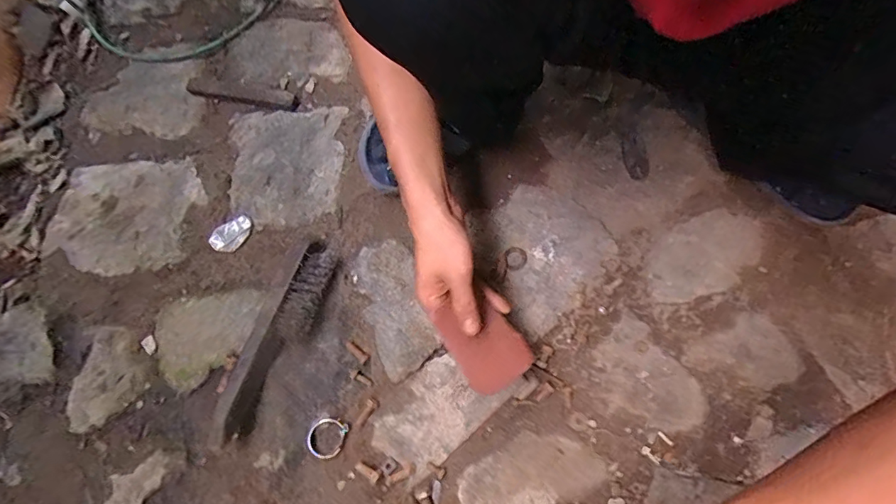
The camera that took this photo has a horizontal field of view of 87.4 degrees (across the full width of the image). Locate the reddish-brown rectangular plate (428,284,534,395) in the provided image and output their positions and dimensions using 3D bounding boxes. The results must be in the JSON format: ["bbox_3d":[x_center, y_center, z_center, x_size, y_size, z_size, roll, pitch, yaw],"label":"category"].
[{"bbox_3d":[0.035,0.083,0.446,0.070,0.011,0.093,-33,93,-26],"label":"reddish-brown rectangular plate"}]

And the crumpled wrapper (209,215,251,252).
[{"bbox_3d":[-0.273,-0.024,0.588,0.035,0.008,0.052,35,75,13],"label":"crumpled wrapper"}]

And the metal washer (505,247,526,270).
[{"bbox_3d":[0.081,0.007,0.557,0.025,0.004,0.029,-11,71,-2],"label":"metal washer"}]

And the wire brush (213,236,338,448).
[{"bbox_3d":[-0.193,0.104,0.517,0.061,0.043,0.216,18,72,8],"label":"wire brush"}]

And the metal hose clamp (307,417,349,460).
[{"bbox_3d":[-0.130,0.198,0.499,0.038,0.009,0.041,-1,71,2],"label":"metal hose clamp"}]

